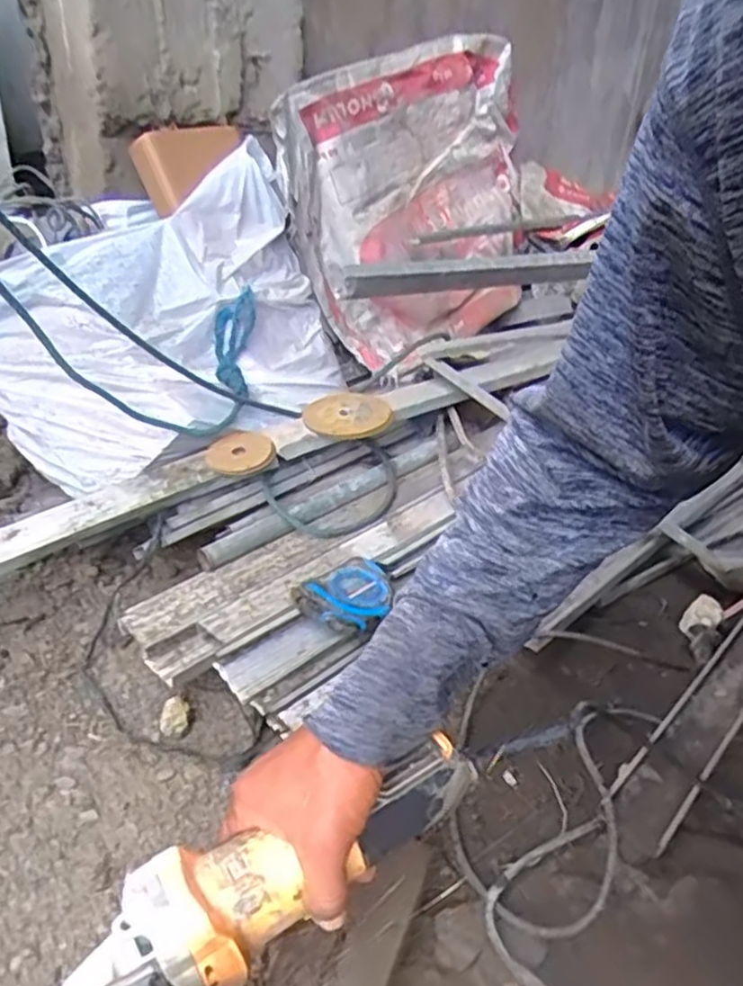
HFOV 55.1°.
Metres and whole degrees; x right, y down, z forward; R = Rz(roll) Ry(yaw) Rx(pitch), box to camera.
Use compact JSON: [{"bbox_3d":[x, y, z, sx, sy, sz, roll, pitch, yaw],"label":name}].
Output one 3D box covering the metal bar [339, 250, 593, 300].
[{"bbox_3d":[0.141,-0.306,0.998,0.388,0.048,0.035,-9,33,-21],"label":"metal bar"}]

